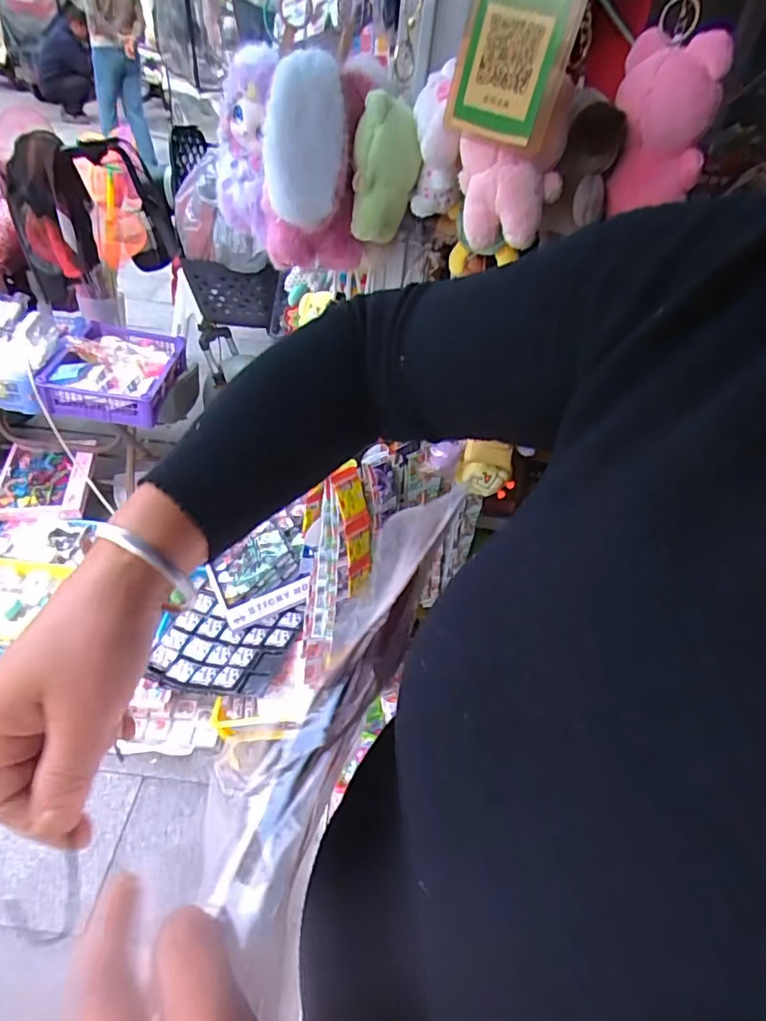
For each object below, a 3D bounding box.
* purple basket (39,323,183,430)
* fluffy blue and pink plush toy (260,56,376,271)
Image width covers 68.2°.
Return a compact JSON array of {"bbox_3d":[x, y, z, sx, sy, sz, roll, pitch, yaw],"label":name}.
[{"bbox_3d":[-0.755,-0.418,1.618,0.298,0.104,0.383,4,43,-4],"label":"purple basket"},{"bbox_3d":[-0.061,-0.306,0.515,0.096,0.164,0.075,-7,45,-16],"label":"fluffy blue and pink plush toy"}]

